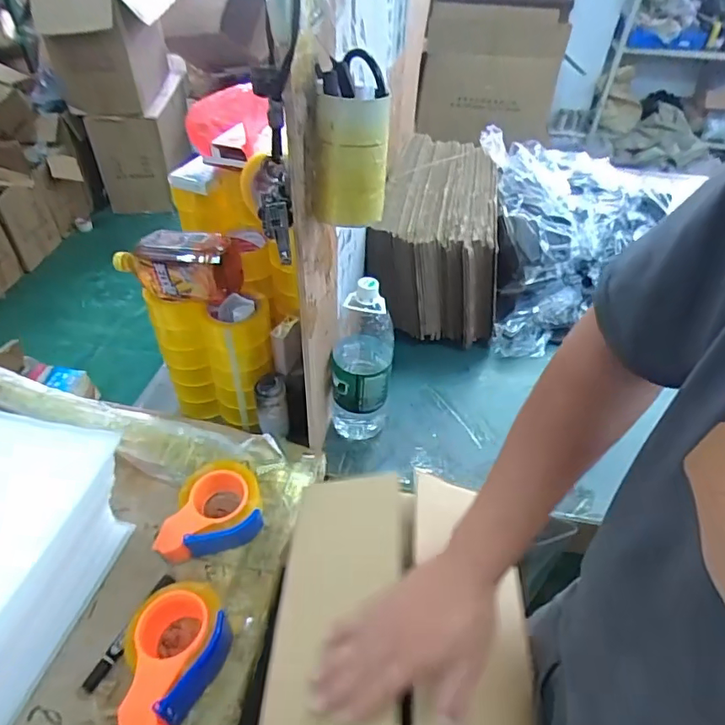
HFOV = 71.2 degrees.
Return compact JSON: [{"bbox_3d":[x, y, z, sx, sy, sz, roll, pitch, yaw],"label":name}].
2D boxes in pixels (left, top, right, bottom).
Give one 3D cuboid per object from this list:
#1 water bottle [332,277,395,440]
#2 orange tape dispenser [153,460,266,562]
[{"bbox_3d":[-0.001,0.006,0.879,0.104,0.313,0.084,3,44,0],"label":"water bottle"},{"bbox_3d":[-0.213,0.206,0.718,0.133,0.059,0.124,1,44,-1],"label":"orange tape dispenser"}]

